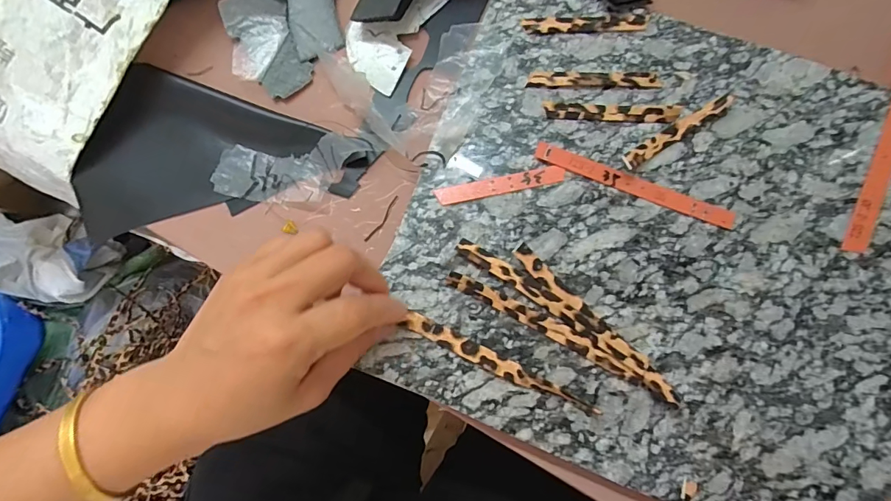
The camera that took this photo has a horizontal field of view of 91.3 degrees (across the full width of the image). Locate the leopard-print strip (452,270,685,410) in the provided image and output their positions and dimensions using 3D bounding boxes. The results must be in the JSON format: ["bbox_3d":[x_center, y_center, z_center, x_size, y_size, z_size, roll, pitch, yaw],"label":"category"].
[{"bbox_3d":[0.069,0.050,0.263,0.148,0.007,0.011,28,81,5],"label":"leopard-print strip"}]

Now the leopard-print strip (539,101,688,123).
[{"bbox_3d":[0.111,-0.093,0.290,0.088,0.005,0.012,4,80,0],"label":"leopard-print strip"}]

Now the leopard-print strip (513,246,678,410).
[{"bbox_3d":[0.090,0.045,0.263,0.127,0.008,0.013,45,83,7],"label":"leopard-print strip"}]

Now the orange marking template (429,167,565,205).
[{"bbox_3d":[0.036,-0.043,0.283,0.083,0.004,0.011,-12,80,-2],"label":"orange marking template"}]

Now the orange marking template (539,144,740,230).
[{"bbox_3d":[0.122,-0.043,0.282,0.130,0.004,0.012,22,80,4],"label":"orange marking template"}]

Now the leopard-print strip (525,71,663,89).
[{"bbox_3d":[0.101,-0.116,0.295,0.088,0.004,0.012,1,80,0],"label":"leopard-print strip"}]

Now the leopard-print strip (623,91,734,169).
[{"bbox_3d":[0.150,-0.077,0.284,0.085,0.011,0.013,-31,81,-6],"label":"leopard-print strip"}]

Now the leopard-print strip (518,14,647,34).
[{"bbox_3d":[0.098,-0.158,0.304,0.086,0.004,0.013,0,80,0],"label":"leopard-print strip"}]

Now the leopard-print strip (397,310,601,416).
[{"bbox_3d":[0.032,0.068,0.261,0.121,0.010,0.012,25,81,7],"label":"leopard-print strip"}]

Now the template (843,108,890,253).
[{"bbox_3d":[0.295,-0.075,0.285,0.017,0.004,0.171,26,81,4],"label":"template"}]

